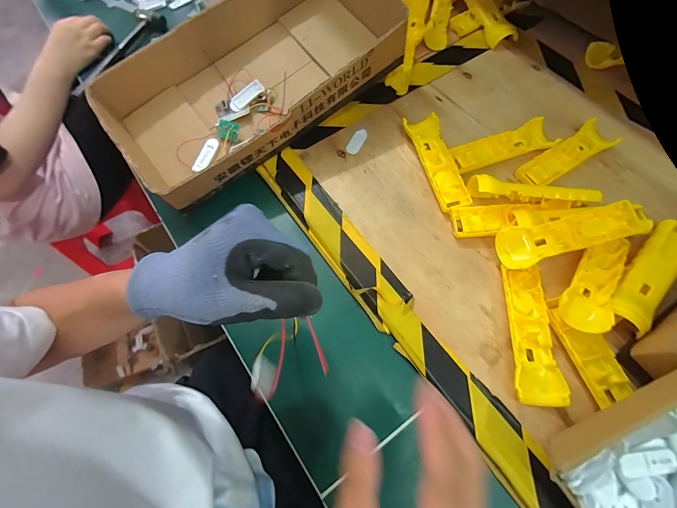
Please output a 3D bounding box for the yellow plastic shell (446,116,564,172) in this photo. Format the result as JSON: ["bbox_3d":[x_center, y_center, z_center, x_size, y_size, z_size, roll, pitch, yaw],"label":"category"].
[{"bbox_3d":[0.242,-0.158,0.491,0.147,0.026,0.045,-17,67,-7],"label":"yellow plastic shell"}]

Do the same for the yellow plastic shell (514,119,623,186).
[{"bbox_3d":[0.331,-0.142,0.483,0.152,0.021,0.047,-30,69,-12],"label":"yellow plastic shell"}]

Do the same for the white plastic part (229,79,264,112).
[{"bbox_3d":[-0.142,-0.243,0.509,0.058,0.007,0.022,-39,98,-5],"label":"white plastic part"}]

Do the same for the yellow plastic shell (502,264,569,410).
[{"bbox_3d":[0.218,0.087,0.376,0.048,0.024,0.153,6,66,3],"label":"yellow plastic shell"}]

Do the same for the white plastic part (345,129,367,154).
[{"bbox_3d":[0.029,-0.174,0.512,0.020,0.004,0.052,26,69,11],"label":"white plastic part"}]

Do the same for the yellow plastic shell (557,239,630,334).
[{"bbox_3d":[0.304,0.026,0.376,0.051,0.024,0.142,41,73,17],"label":"yellow plastic shell"}]

